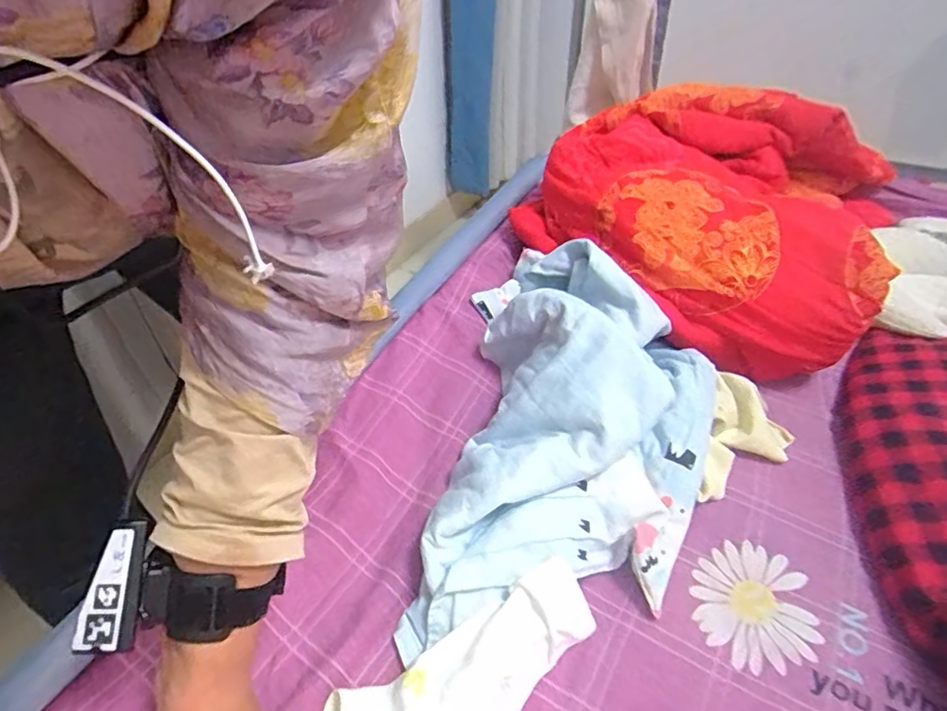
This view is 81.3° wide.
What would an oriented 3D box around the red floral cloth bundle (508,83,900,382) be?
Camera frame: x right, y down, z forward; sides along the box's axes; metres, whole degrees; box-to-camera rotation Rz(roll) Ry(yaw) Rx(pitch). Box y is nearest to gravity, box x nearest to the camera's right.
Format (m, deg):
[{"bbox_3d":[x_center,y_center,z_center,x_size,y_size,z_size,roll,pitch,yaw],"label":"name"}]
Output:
[{"bbox_3d":[0.297,-0.207,0.717,0.426,0.126,0.450,24,48,26],"label":"red floral cloth bundle"}]

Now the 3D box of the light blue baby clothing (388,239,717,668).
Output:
[{"bbox_3d":[0.101,0.045,0.512,0.251,0.115,0.432,7,44,7],"label":"light blue baby clothing"}]

